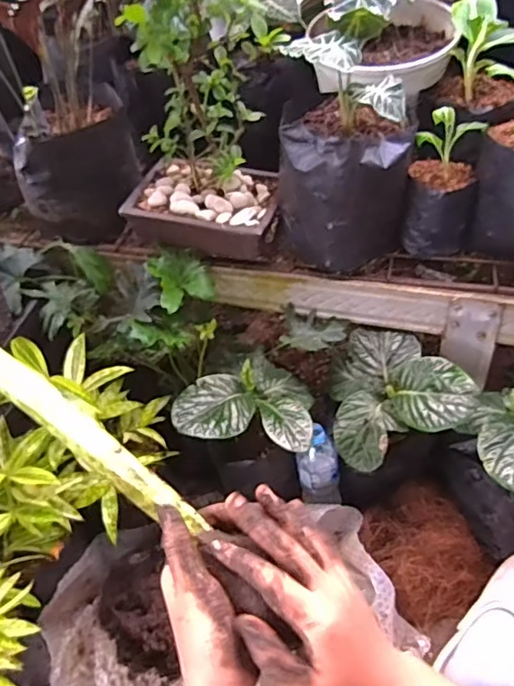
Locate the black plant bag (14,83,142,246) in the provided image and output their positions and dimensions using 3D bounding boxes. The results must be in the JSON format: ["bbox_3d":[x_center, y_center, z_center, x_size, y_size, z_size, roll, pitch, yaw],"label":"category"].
[{"bbox_3d":[-0.299,-0.296,0.927,0.186,0.204,0.188,-17,52,-9],"label":"black plant bag"}]

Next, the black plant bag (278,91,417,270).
[{"bbox_3d":[0.128,-0.245,0.818,0.183,0.175,0.203,6,52,10],"label":"black plant bag"}]

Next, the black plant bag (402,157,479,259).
[{"bbox_3d":[0.270,-0.205,0.830,0.097,0.100,0.105,2,52,6],"label":"black plant bag"}]

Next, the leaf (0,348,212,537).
[{"bbox_3d":[-0.193,0.027,0.416,0.364,0.028,0.043,34,59,1],"label":"leaf"}]

